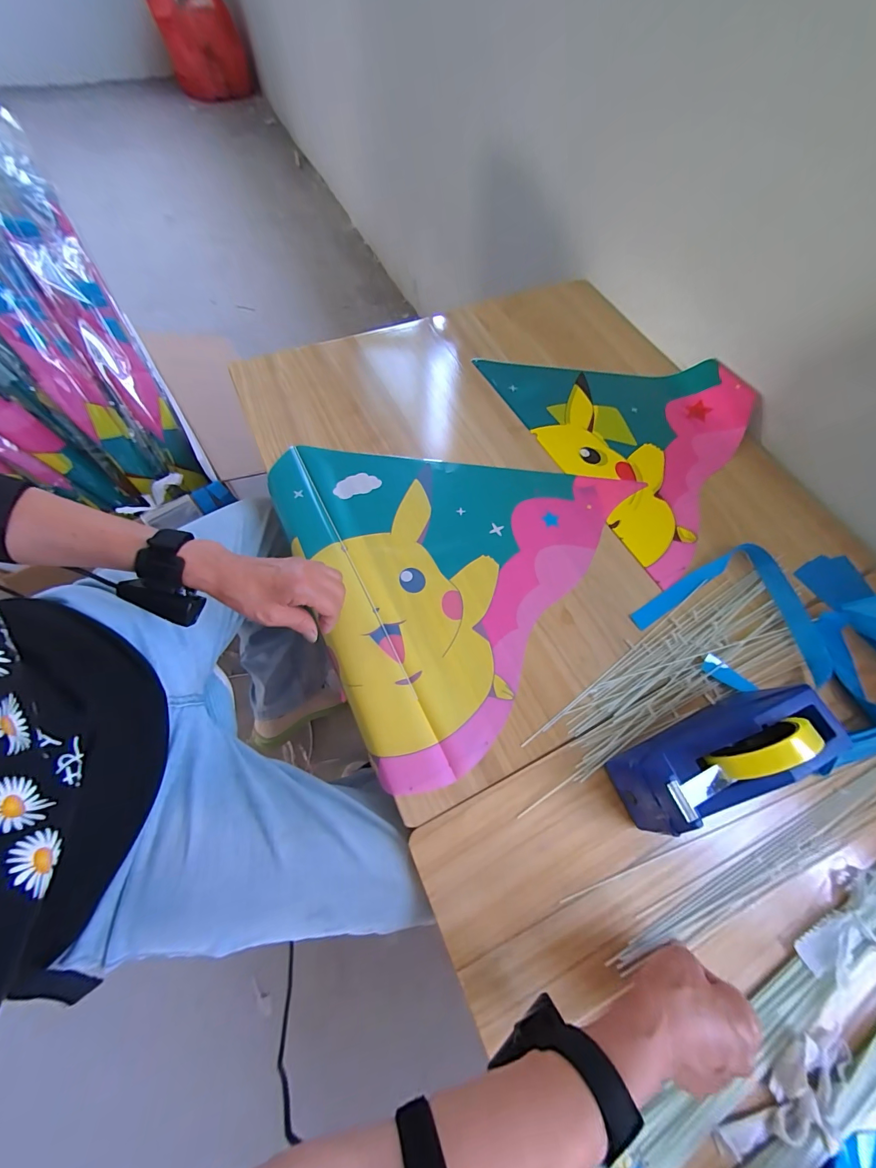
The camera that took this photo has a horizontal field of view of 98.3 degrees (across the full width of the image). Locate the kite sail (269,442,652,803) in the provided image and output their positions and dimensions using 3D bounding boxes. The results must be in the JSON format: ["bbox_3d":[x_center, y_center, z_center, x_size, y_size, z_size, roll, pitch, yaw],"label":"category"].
[{"bbox_3d":[0.052,-0.051,0.535,0.458,0.015,0.468,-23,69,-13],"label":"kite sail"}]

